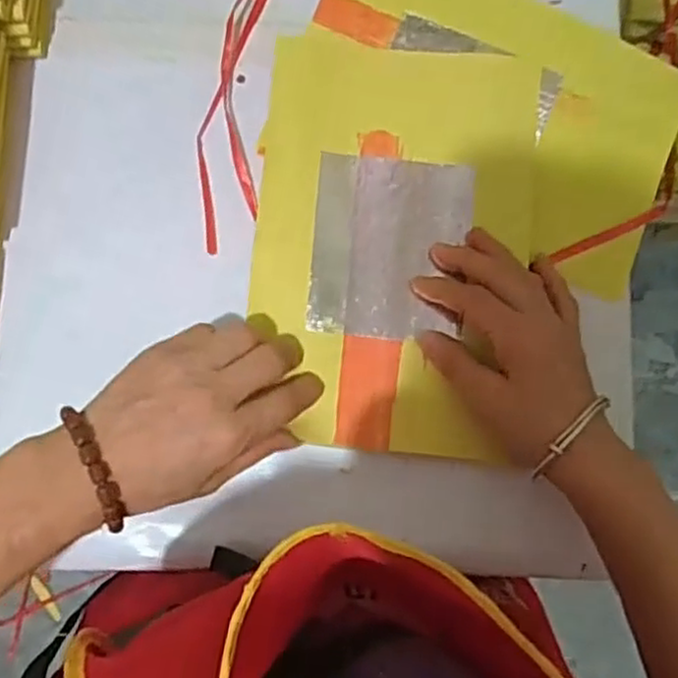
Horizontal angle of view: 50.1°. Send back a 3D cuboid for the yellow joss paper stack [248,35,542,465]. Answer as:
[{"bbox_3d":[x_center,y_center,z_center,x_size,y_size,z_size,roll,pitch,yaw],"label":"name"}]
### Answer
[{"bbox_3d":[0.030,-0.057,0.414,0.154,0.015,0.236,6,81,-1],"label":"yellow joss paper stack"}]

